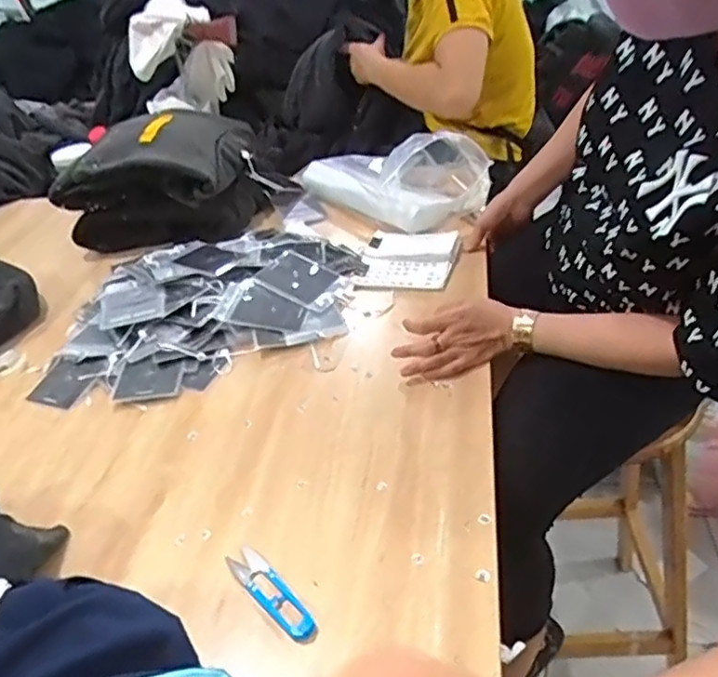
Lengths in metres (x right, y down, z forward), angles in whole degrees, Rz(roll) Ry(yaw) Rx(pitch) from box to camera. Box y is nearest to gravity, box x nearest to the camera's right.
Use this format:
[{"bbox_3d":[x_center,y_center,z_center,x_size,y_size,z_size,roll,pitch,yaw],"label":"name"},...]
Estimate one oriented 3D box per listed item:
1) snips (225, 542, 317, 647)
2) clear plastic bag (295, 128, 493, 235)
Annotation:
[{"bbox_3d":[-0.079,0.226,0.579,0.029,0.017,0.119,-31,42,-29],"label":"snips"},{"bbox_3d":[0.069,-0.309,1.173,0.228,0.154,0.323,-25,39,-22],"label":"clear plastic bag"}]

